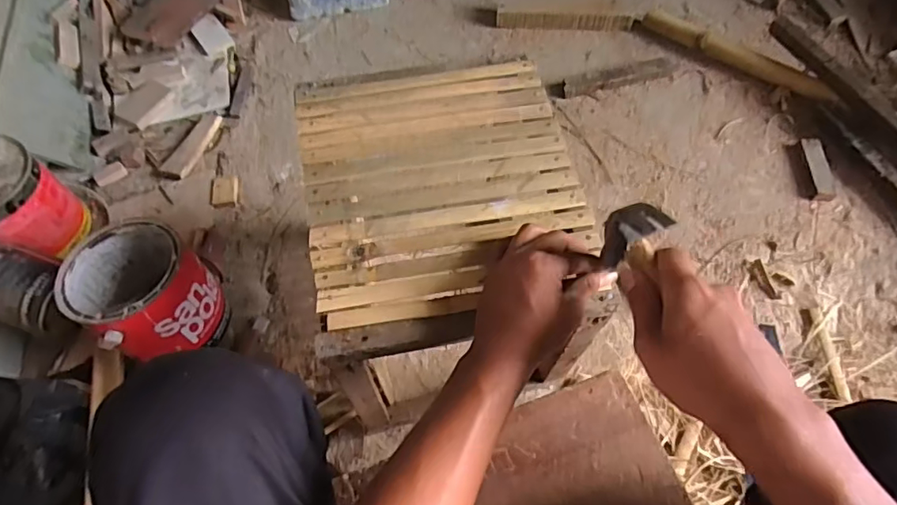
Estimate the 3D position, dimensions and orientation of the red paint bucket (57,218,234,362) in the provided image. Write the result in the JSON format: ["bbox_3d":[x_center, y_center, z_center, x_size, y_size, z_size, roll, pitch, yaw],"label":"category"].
[{"bbox_3d":[-0.401,0.062,0.729,0.170,0.177,0.150,34,67,20],"label":"red paint bucket"}]

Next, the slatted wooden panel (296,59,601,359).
[{"bbox_3d":[-0.008,-0.070,0.515,0.255,0.022,0.304,-11,64,-2],"label":"slatted wooden panel"}]

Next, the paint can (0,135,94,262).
[{"bbox_3d":[-0.672,-0.070,0.813,0.167,0.147,0.151,24,64,16],"label":"paint can"}]

